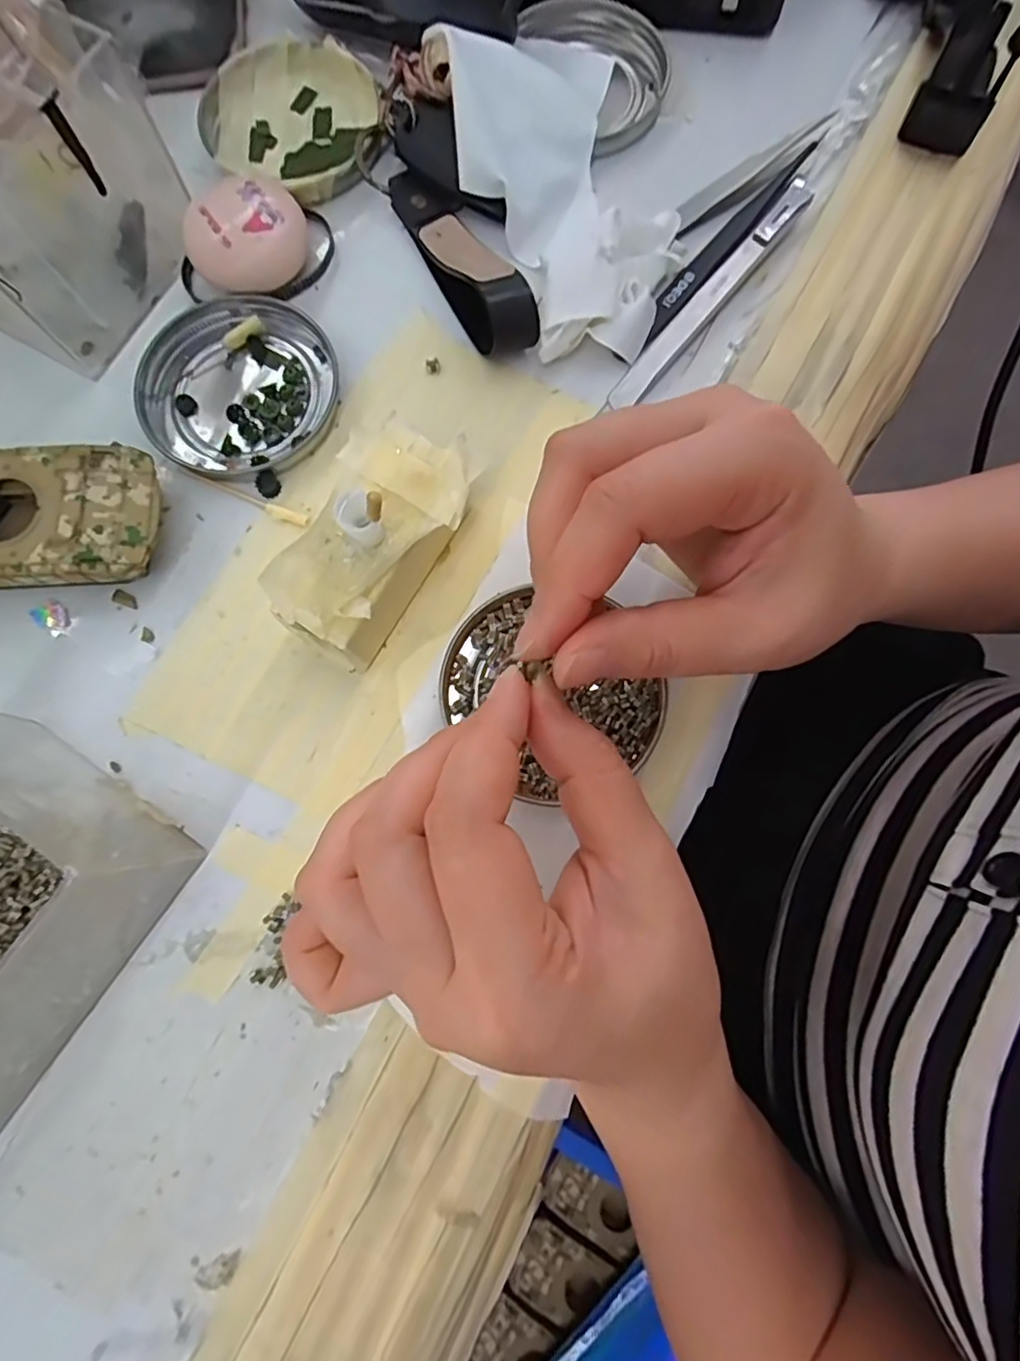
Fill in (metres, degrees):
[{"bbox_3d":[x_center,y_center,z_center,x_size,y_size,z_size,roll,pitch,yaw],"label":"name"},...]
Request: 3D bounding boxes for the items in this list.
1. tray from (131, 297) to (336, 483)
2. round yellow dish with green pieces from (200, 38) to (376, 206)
[{"bbox_3d":[-0.112,-0.120,0.250,0.075,0.008,0.077,0,79,1],"label":"tray"},{"bbox_3d":[-0.097,-0.252,0.276,0.079,0.013,0.075,0,79,1],"label":"round yellow dish with green pieces"}]

